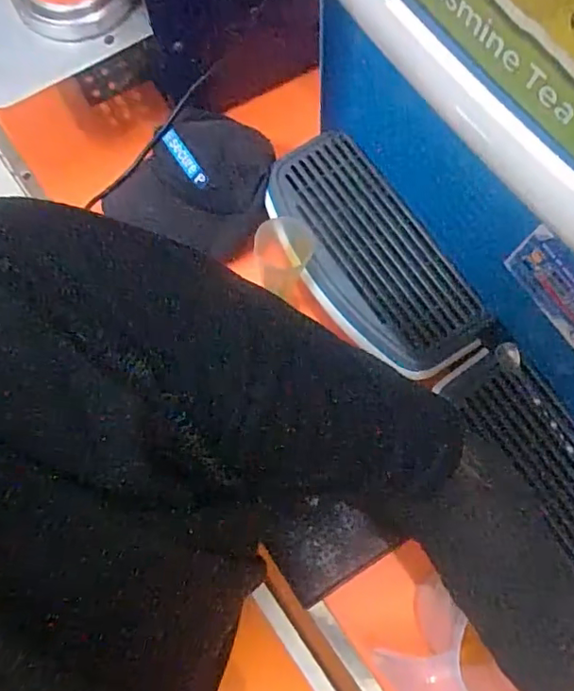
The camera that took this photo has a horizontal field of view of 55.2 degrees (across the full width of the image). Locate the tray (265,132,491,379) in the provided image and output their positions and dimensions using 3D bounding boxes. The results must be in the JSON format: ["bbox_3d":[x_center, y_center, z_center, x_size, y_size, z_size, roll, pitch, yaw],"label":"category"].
[{"bbox_3d":[0.075,-0.084,0.519,0.113,0.018,0.249,-37,79,-7],"label":"tray"}]

